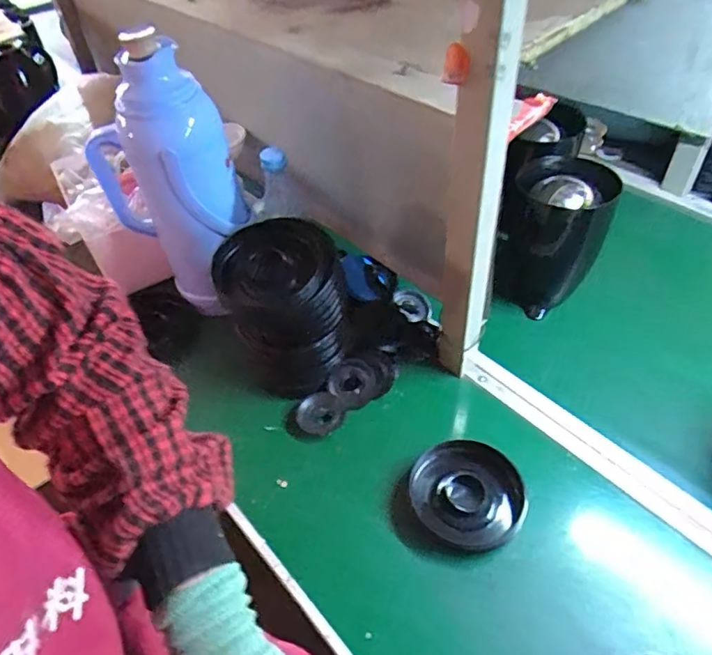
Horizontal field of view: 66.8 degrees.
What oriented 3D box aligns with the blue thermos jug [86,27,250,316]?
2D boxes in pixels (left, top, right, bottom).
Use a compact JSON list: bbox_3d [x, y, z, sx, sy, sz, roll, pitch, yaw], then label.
[{"bbox_3d":[-0.234,-0.178,0.704,0.159,0.330,0.136,-25,49,-19],"label":"blue thermos jug"}]

